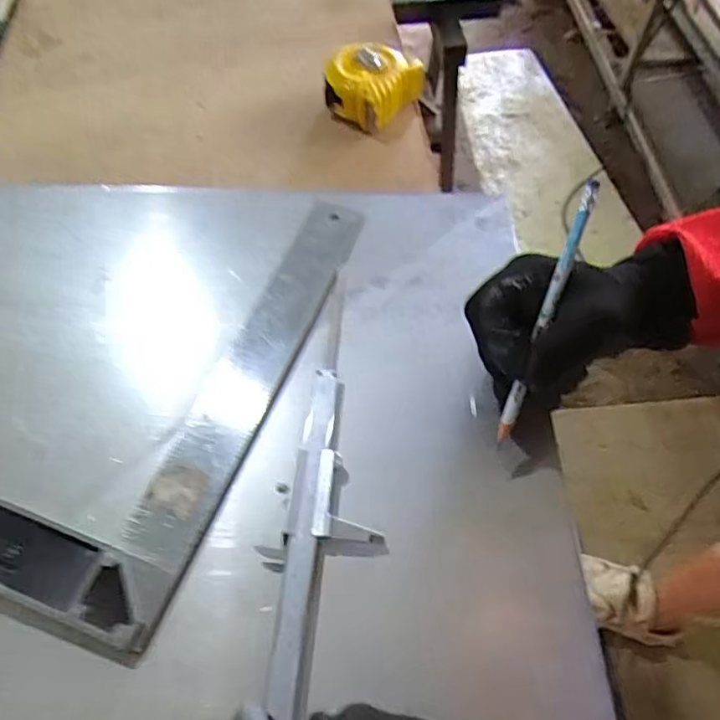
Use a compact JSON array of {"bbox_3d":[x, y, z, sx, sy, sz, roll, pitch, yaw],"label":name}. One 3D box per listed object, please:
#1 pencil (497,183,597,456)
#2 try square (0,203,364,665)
[{"bbox_3d":[0.108,-0.025,0.347,0.008,0.009,0.158,19,99,14],"label":"pencil"},{"bbox_3d":[-0.142,-0.002,0.415,0.180,0.023,0.339,18,61,12],"label":"try square"}]

